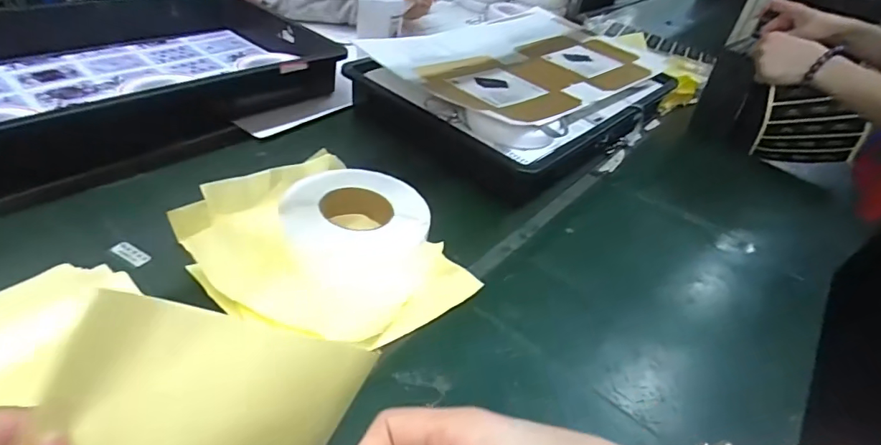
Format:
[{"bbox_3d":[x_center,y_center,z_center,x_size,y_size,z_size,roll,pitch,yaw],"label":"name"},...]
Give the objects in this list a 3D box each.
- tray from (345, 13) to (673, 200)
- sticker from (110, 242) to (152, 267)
[{"bbox_3d":[0.157,-0.240,0.866,0.350,0.111,0.538,34,44,30],"label":"tray"},{"bbox_3d":[-0.313,0.032,0.500,0.040,0.004,0.021,26,27,7],"label":"sticker"}]

